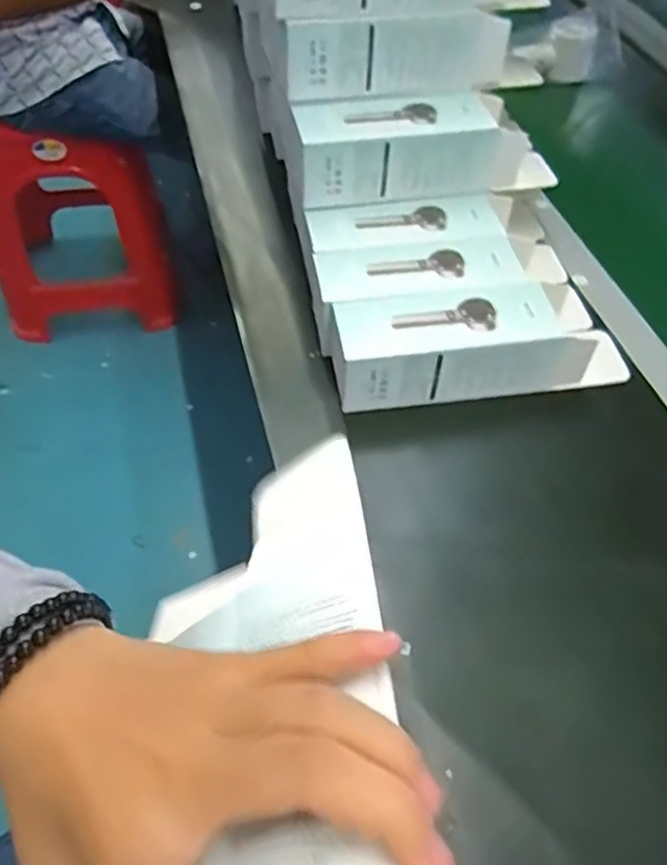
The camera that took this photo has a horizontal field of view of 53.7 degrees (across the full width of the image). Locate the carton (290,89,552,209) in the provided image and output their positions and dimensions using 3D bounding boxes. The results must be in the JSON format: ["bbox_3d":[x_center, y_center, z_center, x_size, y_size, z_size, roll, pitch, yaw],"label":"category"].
[{"bbox_3d":[0.072,-0.248,0.566,0.232,0.063,0.067,-8,53,-12],"label":"carton"}]

